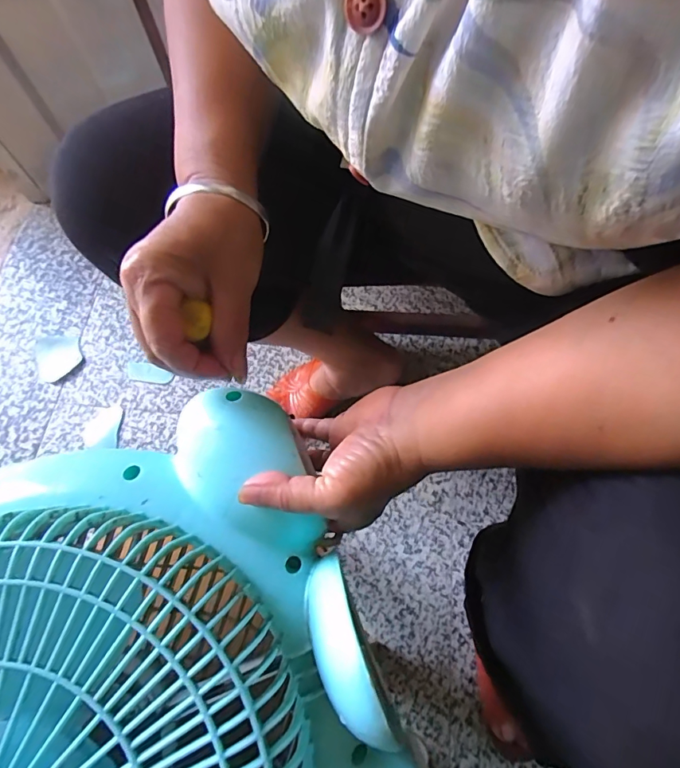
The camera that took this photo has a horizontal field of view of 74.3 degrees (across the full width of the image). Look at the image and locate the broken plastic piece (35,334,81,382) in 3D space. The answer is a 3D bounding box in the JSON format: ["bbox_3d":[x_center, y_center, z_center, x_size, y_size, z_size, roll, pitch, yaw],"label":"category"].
[{"bbox_3d":[-0.453,-0.044,0.720,0.068,0.007,0.084,-20,66,-5],"label":"broken plastic piece"}]

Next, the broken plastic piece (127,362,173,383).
[{"bbox_3d":[-0.302,-0.018,0.711,0.078,0.004,0.030,8,67,7],"label":"broken plastic piece"}]

